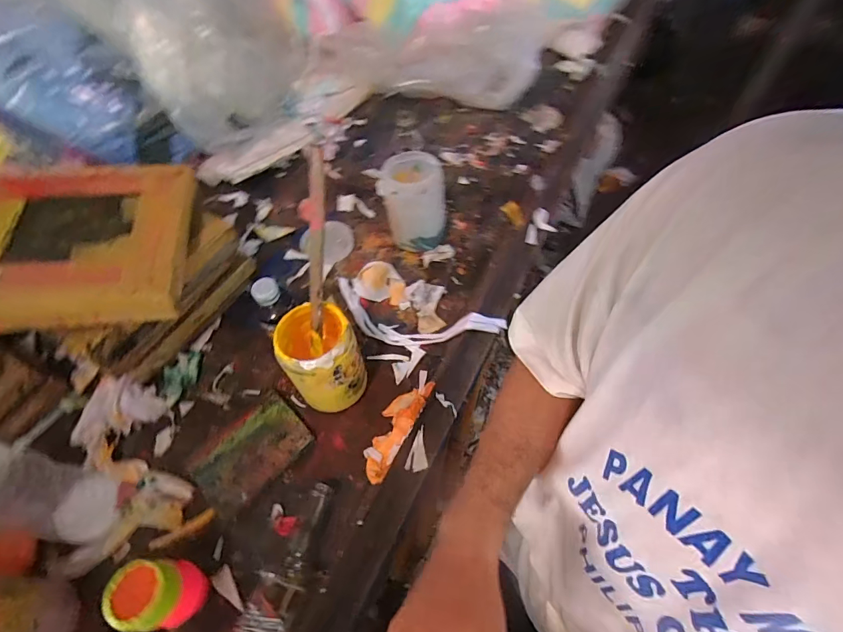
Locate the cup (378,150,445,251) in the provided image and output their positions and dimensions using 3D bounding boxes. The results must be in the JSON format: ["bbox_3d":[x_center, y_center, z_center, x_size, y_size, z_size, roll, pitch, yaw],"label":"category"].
[{"bbox_3d":[-0.014,-0.184,0.684,0.089,0.150,0.108,-16,58,-8],"label":"cup"}]

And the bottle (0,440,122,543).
[{"bbox_3d":[-0.414,0.176,0.419,0.073,0.232,0.079,10,58,8],"label":"bottle"}]

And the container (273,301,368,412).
[{"bbox_3d":[-0.130,0.057,0.548,0.091,0.143,0.104,-33,62,-18],"label":"container"}]

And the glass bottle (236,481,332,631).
[{"bbox_3d":[-0.157,0.299,0.460,0.057,0.063,0.223,15,59,12],"label":"glass bottle"}]

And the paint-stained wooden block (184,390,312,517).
[{"bbox_3d":[-0.226,0.178,0.549,0.102,0.016,0.140,39,66,24],"label":"paint-stained wooden block"}]

